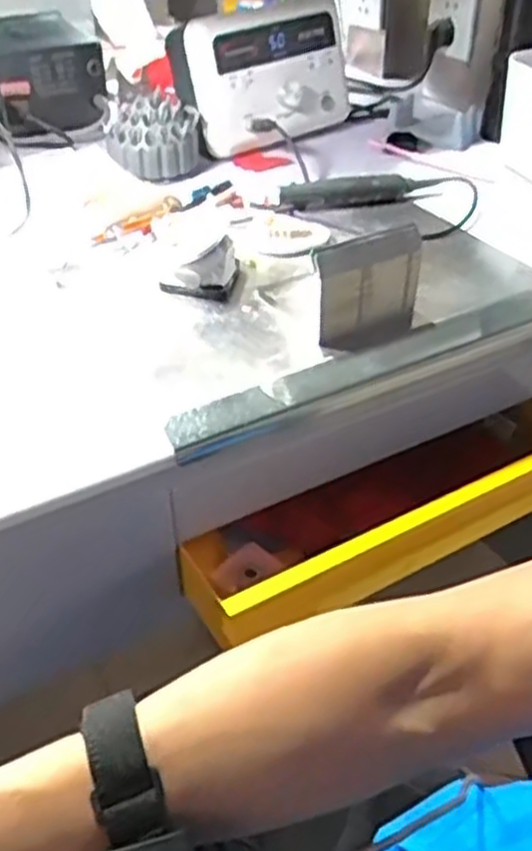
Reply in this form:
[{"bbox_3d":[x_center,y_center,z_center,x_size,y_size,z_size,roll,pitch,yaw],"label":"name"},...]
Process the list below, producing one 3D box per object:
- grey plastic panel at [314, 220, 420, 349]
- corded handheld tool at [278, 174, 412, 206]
[{"bbox_3d":[0.084,-0.108,0.633,0.093,0.093,0.018,-16,42,-19],"label":"grey plastic panel"},{"bbox_3d":[0.086,-0.248,0.833,0.149,0.037,0.027,-5,39,-6],"label":"corded handheld tool"}]

